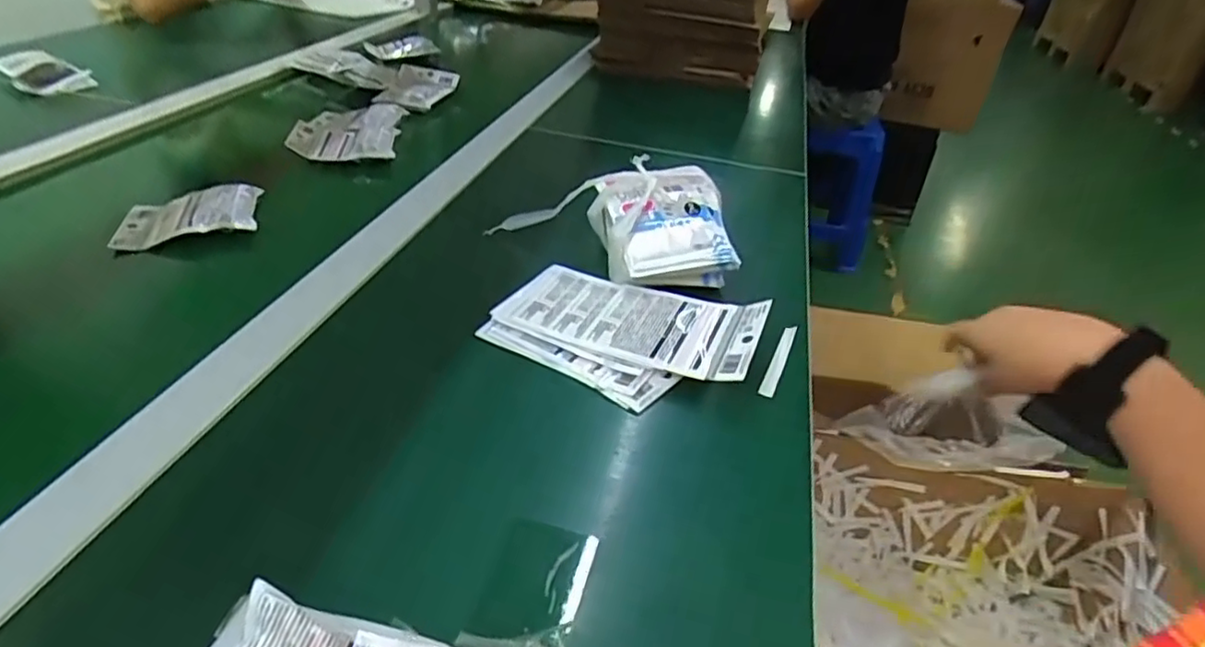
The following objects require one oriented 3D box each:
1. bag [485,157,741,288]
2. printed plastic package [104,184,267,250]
[{"bbox_3d":[0.056,-0.104,0.647,0.129,0.060,0.151,-1,37,-10],"label":"bag"},{"bbox_3d":[-0.422,-0.112,0.660,0.131,0.024,0.087,-5,38,-15],"label":"printed plastic package"}]

